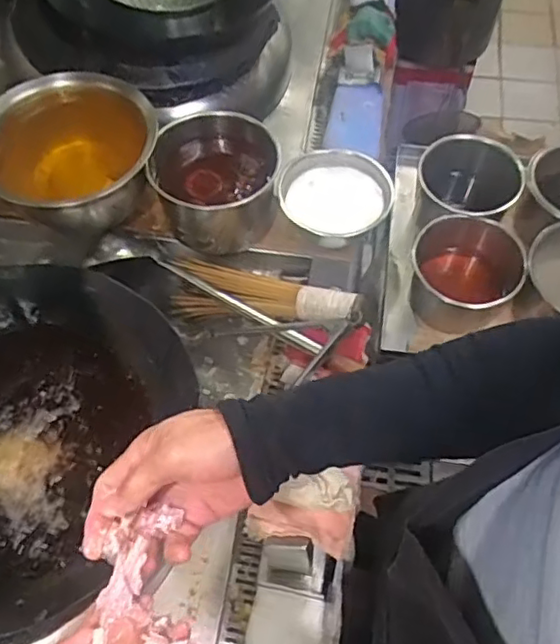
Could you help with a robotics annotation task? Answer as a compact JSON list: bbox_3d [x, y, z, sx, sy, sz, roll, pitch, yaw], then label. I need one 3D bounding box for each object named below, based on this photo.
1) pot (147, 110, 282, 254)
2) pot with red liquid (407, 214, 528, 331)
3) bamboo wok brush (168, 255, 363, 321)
[{"bbox_3d":[-0.096,-0.216,0.943,0.177,0.118,0.175,0,61,1],"label":"pot"},{"bbox_3d":[0.270,-0.062,0.921,0.149,0.132,0.156,0,61,1],"label":"pot with red liquid"},{"bbox_3d":[-0.029,-0.043,0.896,0.297,0.047,0.087,9,60,25],"label":"bamboo wok brush"}]

